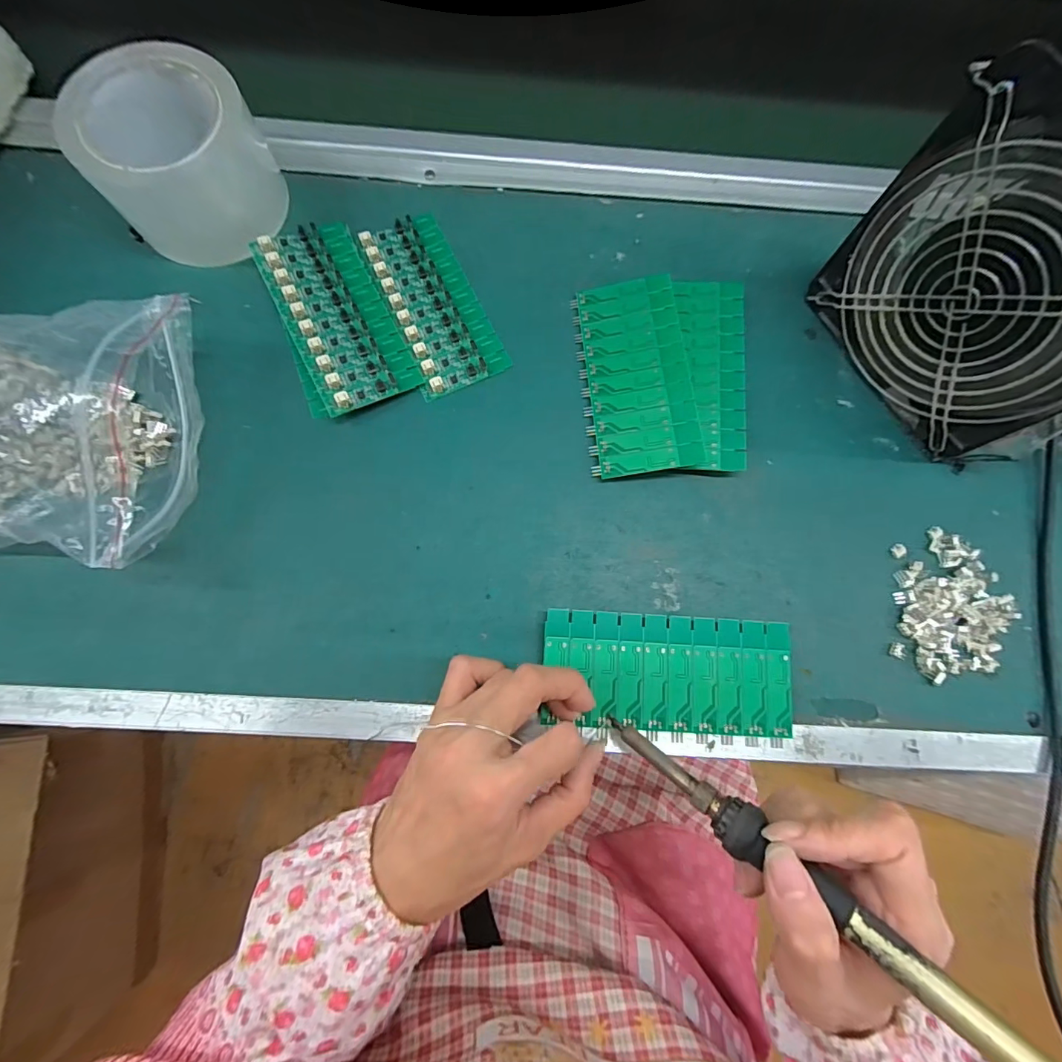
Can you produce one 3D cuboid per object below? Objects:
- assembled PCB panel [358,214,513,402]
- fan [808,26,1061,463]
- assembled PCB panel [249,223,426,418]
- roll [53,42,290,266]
[{"bbox_3d":[-0.069,-0.160,0.319,0.058,0.008,0.136,-24,79,-7],"label":"assembled PCB panel"},{"bbox_3d":[0.256,-0.130,0.243,0.058,0.158,0.155,-23,78,-7],"label":"fan"},{"bbox_3d":[-0.128,-0.144,0.306,0.062,0.018,0.137,-27,79,-7],"label":"assembled PCB panel"},{"bbox_3d":[-0.225,-0.240,0.296,0.100,0.064,0.100,0,77,-1],"label":"roll"}]

